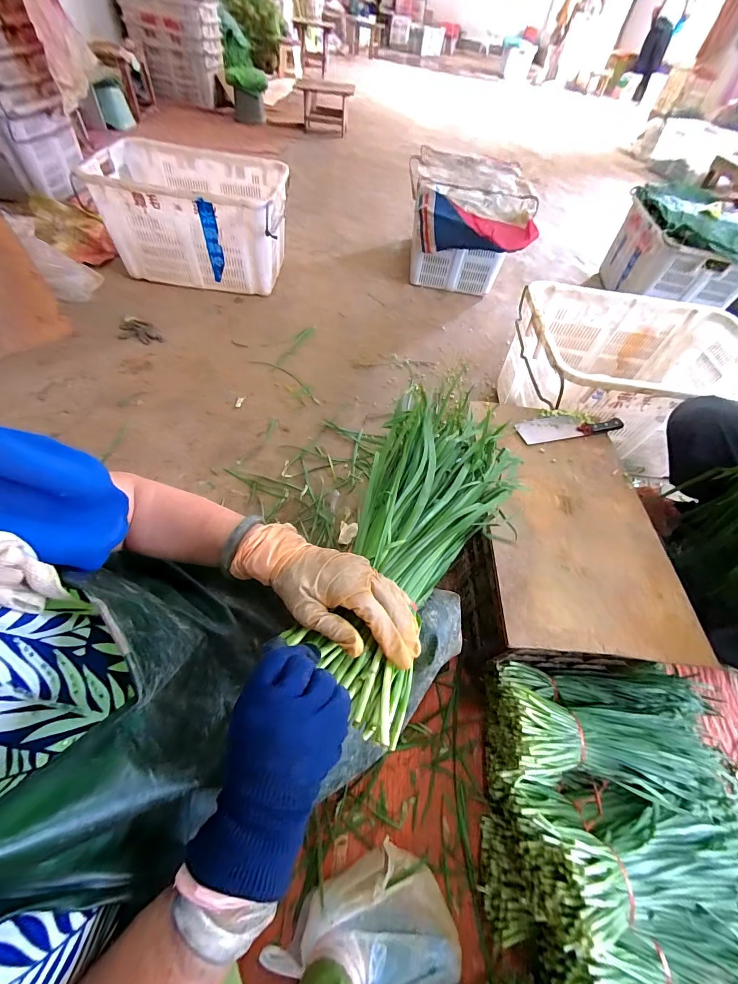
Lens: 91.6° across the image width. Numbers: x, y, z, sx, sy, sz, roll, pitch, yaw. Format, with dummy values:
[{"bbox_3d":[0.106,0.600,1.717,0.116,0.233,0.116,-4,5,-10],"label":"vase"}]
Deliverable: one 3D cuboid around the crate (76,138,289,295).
[{"bbox_3d":[-0.677,-1.130,1.494,0.654,0.359,0.489,7,55,-3],"label":"crate"}]

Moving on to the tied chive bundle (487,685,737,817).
[{"bbox_3d":[0.448,0.455,0.630,0.440,0.120,0.139,11,55,0],"label":"tied chive bundle"}]

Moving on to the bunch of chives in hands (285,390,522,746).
[{"bbox_3d":[0.067,0.029,0.419,0.180,0.061,0.423,18,56,10],"label":"bunch of chives in hands"}]

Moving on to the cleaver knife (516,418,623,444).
[{"bbox_3d":[0.469,-0.157,0.846,0.269,0.020,0.071,-9,57,-14],"label":"cleaver knife"}]

